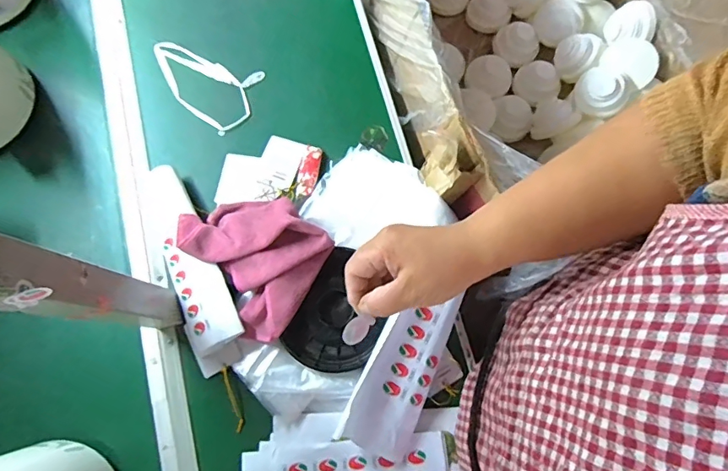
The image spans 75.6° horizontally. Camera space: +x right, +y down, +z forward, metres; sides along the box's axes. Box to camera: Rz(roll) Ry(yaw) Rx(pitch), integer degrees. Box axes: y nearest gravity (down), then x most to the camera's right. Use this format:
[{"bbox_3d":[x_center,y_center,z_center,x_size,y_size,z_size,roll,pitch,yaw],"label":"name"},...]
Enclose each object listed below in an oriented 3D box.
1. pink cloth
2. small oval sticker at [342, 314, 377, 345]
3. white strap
[{"bbox_3d":[-0.131,0.021,0.550,0.173,0.051,0.141,39,80,11],"label":"pink cloth"},{"bbox_3d":[-0.006,0.078,0.385,0.018,0.006,0.027,34,79,10],"label":"small oval sticker"},{"bbox_3d":[-0.226,-0.203,0.639,0.159,0.006,0.101,19,77,7],"label":"white strap"}]

